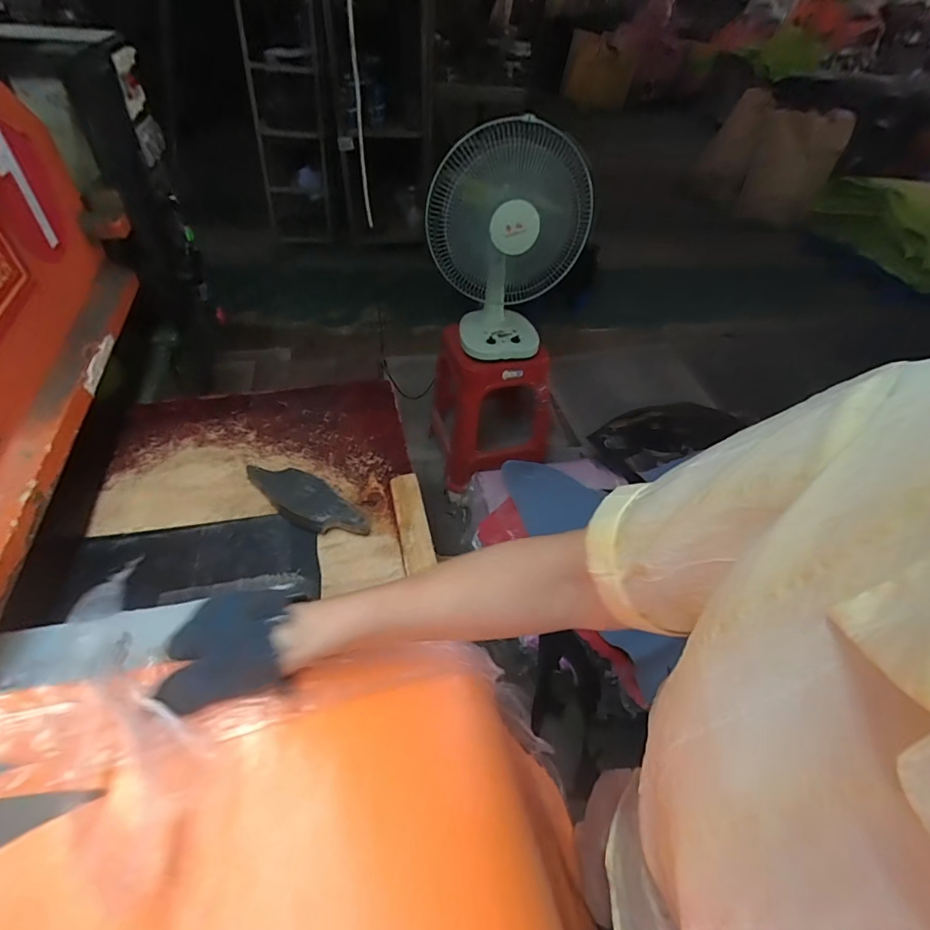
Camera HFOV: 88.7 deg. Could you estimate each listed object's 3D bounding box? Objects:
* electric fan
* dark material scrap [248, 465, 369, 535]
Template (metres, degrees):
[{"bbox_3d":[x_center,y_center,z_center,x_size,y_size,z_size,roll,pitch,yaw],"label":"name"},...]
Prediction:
[{"bbox_3d":[0.117,-0.600,1.295,0.405,0.534,0.271,9,46,5],"label":"electric fan"},{"bbox_3d":[-0.188,0.043,0.563,0.156,0.028,0.060,24,49,18],"label":"dark material scrap"}]

